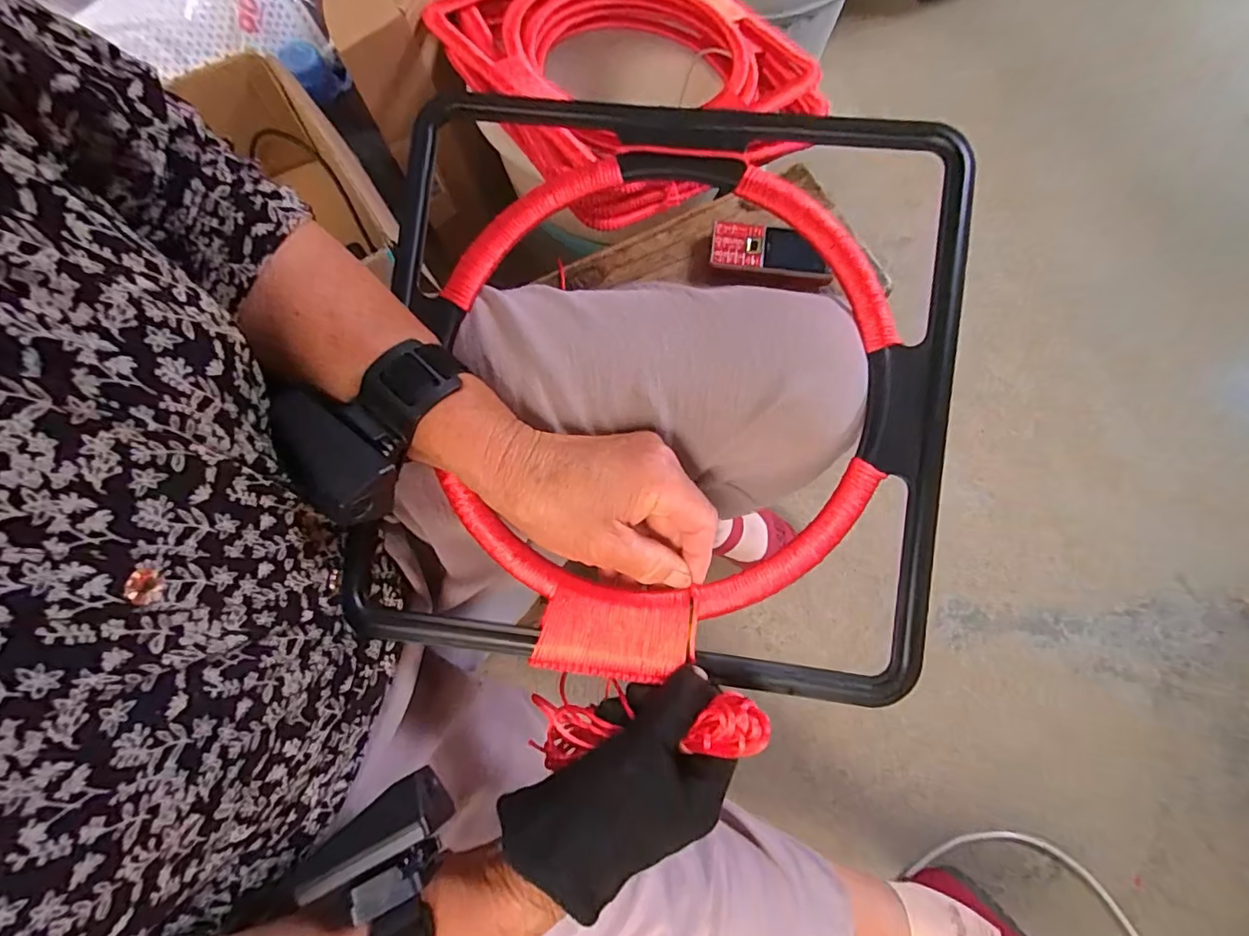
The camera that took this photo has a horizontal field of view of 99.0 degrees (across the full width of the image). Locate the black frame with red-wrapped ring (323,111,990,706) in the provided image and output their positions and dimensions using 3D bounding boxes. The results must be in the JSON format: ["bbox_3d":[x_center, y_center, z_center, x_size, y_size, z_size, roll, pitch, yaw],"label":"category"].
[{"bbox_3d":[0.018,-0.048,0.308,0.327,0.023,0.335,5,87,4],"label":"black frame with red-wrapped ring"}]

